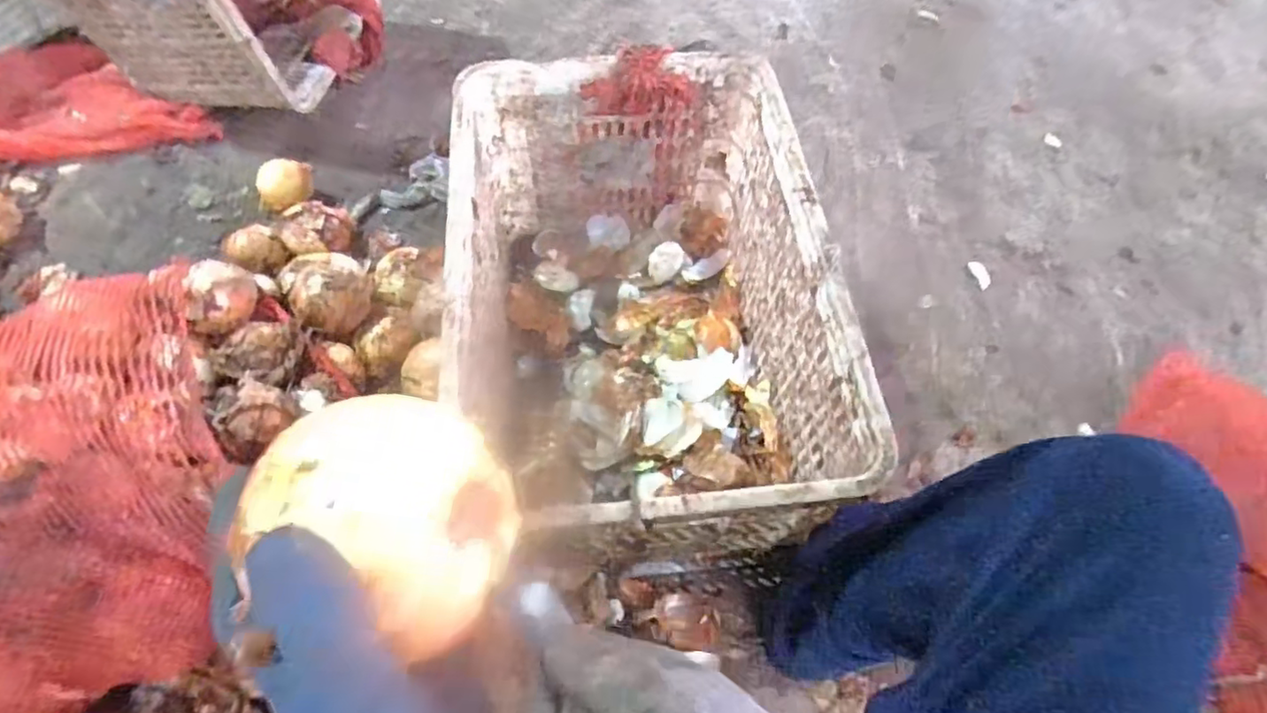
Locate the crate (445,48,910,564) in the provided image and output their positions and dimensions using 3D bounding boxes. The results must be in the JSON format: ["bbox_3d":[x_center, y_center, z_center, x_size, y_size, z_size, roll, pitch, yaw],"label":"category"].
[{"bbox_3d":[0.000,-0.035,0.698,0.351,0.305,0.509,-4,61,-5],"label":"crate"}]

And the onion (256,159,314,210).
[{"bbox_3d":[-0.519,-0.252,0.920,0.067,0.062,0.068,4,61,-1],"label":"onion"}]

